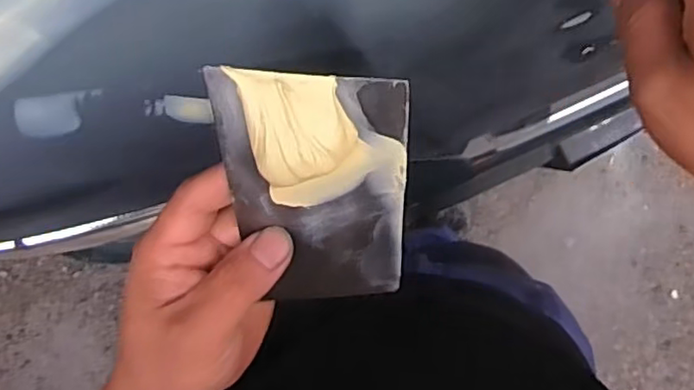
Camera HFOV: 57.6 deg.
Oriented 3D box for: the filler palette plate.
[{"bbox_3d":[-0.010,0.006,0.265,0.072,0.018,0.130,-6,134,-3],"label":"filler palette plate"}]

